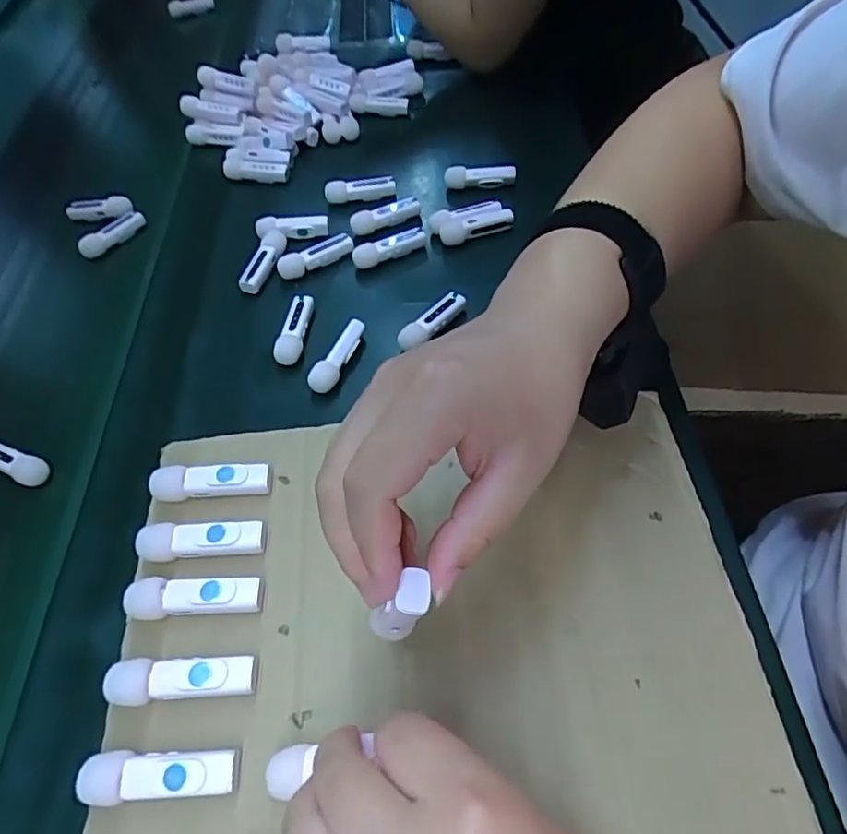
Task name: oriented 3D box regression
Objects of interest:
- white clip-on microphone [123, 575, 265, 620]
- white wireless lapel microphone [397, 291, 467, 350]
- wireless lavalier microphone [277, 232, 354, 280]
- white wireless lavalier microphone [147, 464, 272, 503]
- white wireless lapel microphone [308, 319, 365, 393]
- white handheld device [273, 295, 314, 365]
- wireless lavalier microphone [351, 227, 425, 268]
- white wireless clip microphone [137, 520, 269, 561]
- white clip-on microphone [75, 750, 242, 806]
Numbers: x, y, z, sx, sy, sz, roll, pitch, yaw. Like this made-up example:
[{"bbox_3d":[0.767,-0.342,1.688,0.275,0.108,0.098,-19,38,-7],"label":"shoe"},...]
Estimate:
[{"bbox_3d":[-0.112,0.089,0.292,0.065,0.015,0.018,-5,56,1],"label":"white clip-on microphone"},{"bbox_3d":[0.007,-0.070,0.449,0.018,0.020,0.063,35,67,28],"label":"white wireless lapel microphone"},{"bbox_3d":[-0.091,-0.136,0.500,0.065,0.015,0.017,-27,56,-10],"label":"wireless lavalier microphone"},{"bbox_3d":[-0.118,0.036,0.328,0.065,0.016,0.017,-5,56,1],"label":"white wireless lavalier microphone"},{"bbox_3d":[-0.062,-0.045,0.434,0.019,0.019,0.064,18,60,20],"label":"white wireless lapel microphone"},{"bbox_3d":[-0.099,-0.067,0.454,0.022,0.016,0.062,-2,55,8],"label":"white handheld device"},{"bbox_3d":[-0.029,-0.145,0.503,0.064,0.019,0.014,-24,58,-11],"label":"wireless lavalier microphone"},{"bbox_3d":[-0.115,0.064,0.307,0.063,0.013,0.018,-5,56,1],"label":"white wireless clip microphone"},{"bbox_3d":[-0.110,0.151,0.249,0.064,0.017,0.019,-2,57,3],"label":"white clip-on microphone"}]

